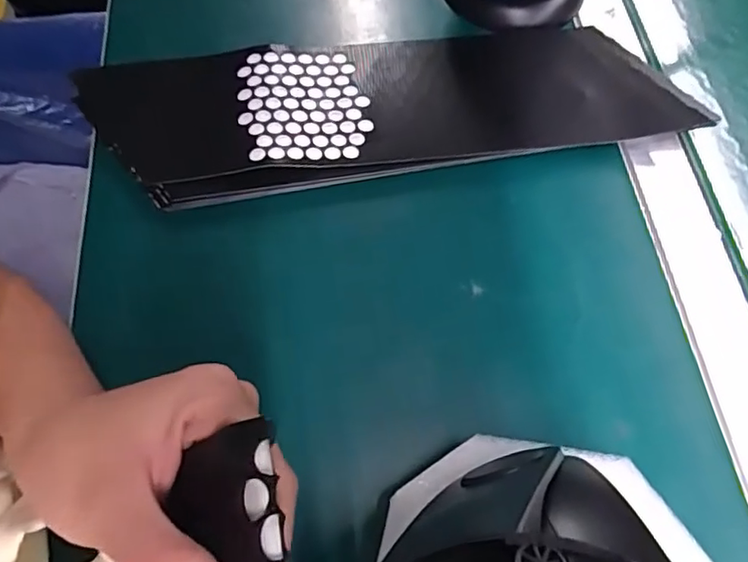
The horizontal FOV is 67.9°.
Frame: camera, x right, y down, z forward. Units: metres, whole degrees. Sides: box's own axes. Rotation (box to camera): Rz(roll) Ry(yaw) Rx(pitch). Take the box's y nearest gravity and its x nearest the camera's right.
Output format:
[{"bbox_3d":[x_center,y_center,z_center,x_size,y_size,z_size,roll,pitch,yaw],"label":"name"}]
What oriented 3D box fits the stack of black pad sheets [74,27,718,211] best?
[{"bbox_3d":[0.011,-0.115,0.370,0.388,0.019,0.109,-6,67,-6],"label":"stack of black pad sheets"}]

